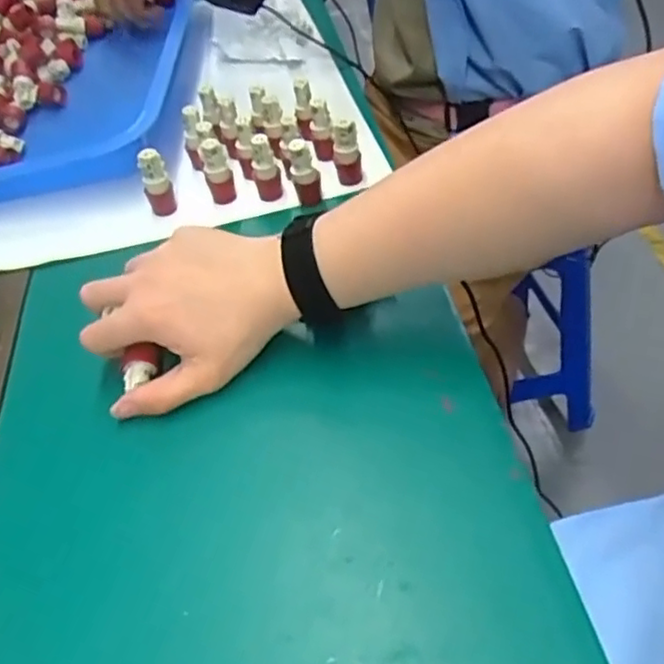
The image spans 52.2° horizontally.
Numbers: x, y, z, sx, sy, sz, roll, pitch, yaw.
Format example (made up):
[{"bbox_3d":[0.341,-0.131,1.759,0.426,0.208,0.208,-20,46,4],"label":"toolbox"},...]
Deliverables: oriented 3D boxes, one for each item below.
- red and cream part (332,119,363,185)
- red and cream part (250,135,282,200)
[{"bbox_3d":[0.013,-0.144,0.553,0.021,0.053,0.017,-5,46,7],"label":"red and cream part"},{"bbox_3d":[-0.055,-0.133,0.547,0.017,0.050,0.020,-38,51,-24],"label":"red and cream part"}]

